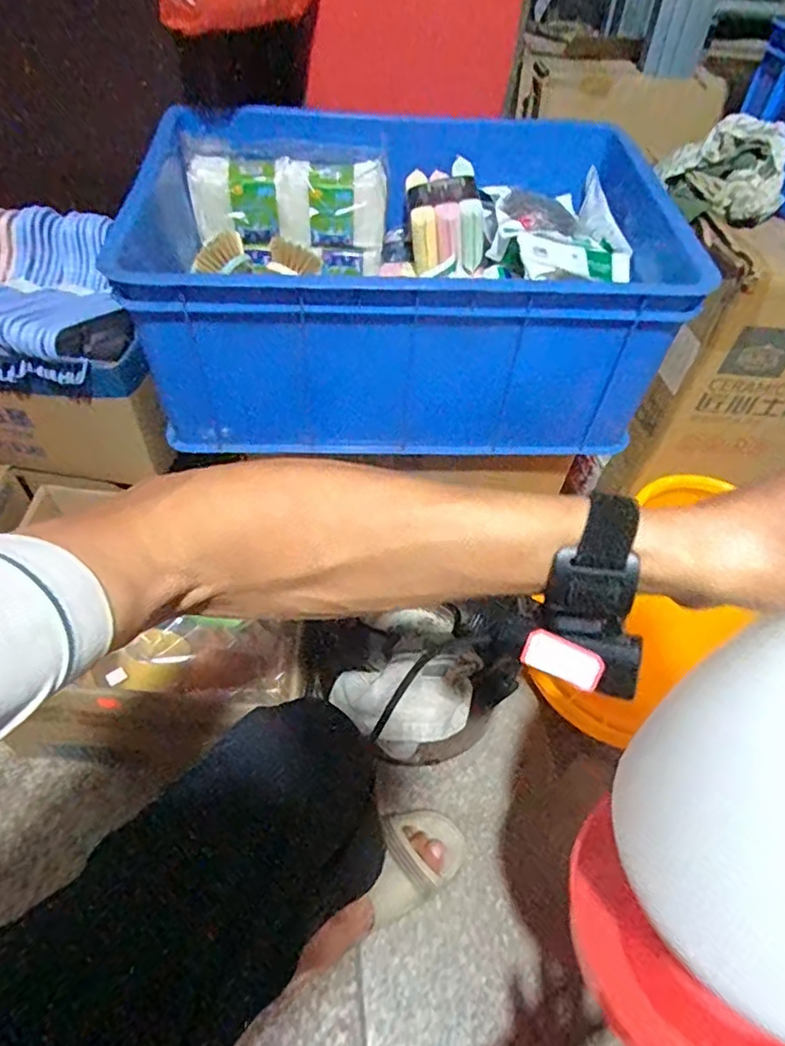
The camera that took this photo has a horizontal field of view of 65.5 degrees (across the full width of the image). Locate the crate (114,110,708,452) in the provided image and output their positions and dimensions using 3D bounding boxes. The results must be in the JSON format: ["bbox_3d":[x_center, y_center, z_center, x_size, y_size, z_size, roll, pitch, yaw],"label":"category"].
[{"bbox_3d":[0.011,-0.310,0.786,0.589,0.245,0.393,0,51,-5],"label":"crate"}]

